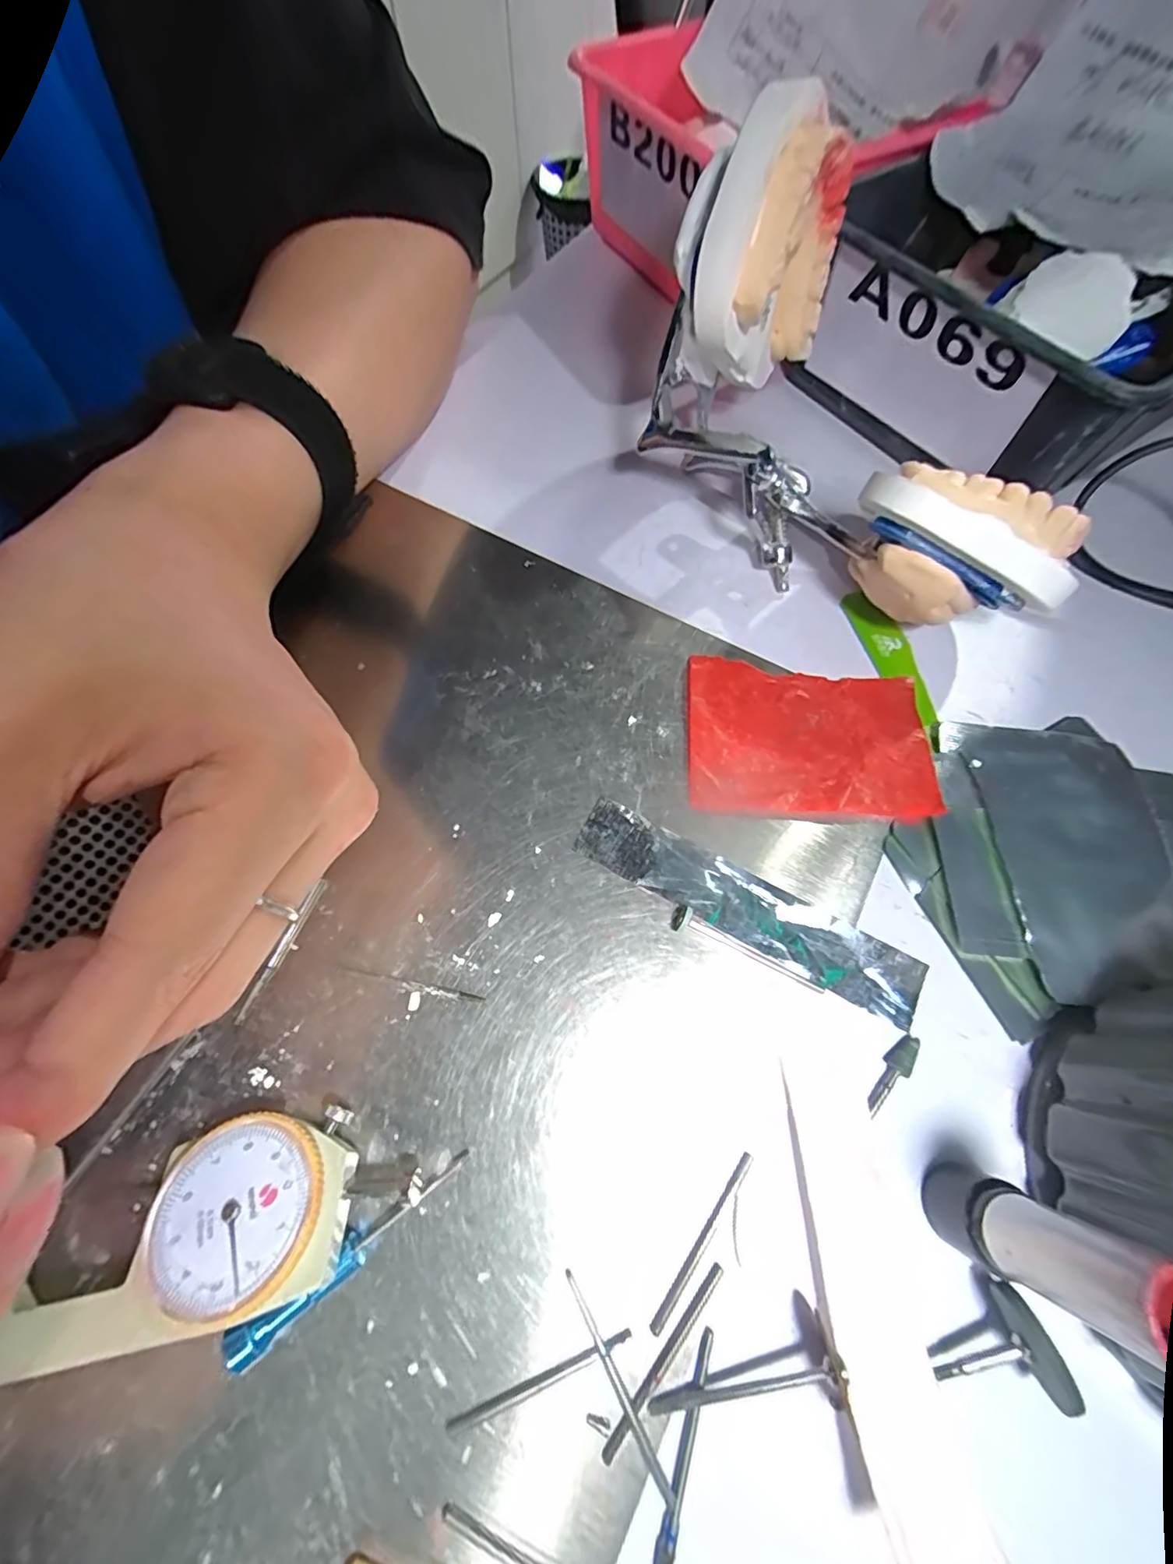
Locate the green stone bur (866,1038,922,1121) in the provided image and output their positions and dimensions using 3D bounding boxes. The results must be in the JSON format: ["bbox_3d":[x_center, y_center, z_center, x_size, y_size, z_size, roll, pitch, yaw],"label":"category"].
[{"bbox_3d":[0.084,0.080,0.148,0.006,0.006,0.024,41,72,16],"label":"green stone bur"}]

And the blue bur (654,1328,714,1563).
[{"bbox_3d":[0.021,0.150,0.117,0.004,0.004,0.048,18,68,8],"label":"blue bur"}]

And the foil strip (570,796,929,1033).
[{"bbox_3d":[0.048,0.038,0.168,0.109,0.004,0.020,27,69,11],"label":"foil strip"}]

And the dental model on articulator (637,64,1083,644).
[{"bbox_3d":[0.079,-0.118,0.180,0.075,0.101,0.166,-23,69,-10],"label":"dental model on articulator"}]

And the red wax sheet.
[{"bbox_3d":[0.077,-0.015,0.188,0.081,0.004,0.056,4,67,2],"label":"red wax sheet"}]

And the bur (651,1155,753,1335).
[{"bbox_3d":[0.030,0.114,0.134,0.004,0.004,0.044,35,71,14],"label":"bur"}]

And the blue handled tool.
[{"bbox_3d":[-0.055,0.111,0.129,0.059,0.010,0.008,-36,71,-14],"label":"blue handled tool"}]

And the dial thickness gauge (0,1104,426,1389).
[{"bbox_3d":[-0.084,0.102,0.128,0.083,0.019,0.037,-11,67,-5],"label":"dial thickness gauge"}]

